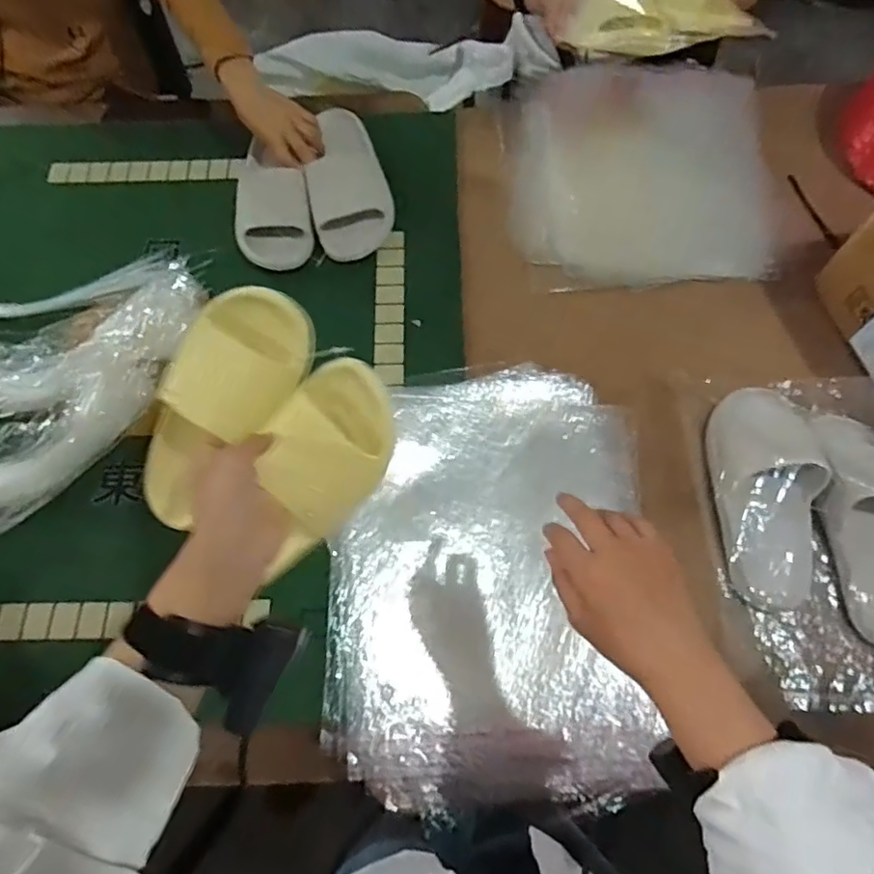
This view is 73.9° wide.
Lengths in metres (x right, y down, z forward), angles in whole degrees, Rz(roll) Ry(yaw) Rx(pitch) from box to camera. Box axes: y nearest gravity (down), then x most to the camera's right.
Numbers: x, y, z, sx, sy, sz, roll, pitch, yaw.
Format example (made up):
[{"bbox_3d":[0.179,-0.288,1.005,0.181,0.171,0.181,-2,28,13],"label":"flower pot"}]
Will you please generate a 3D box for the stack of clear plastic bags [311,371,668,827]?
[{"bbox_3d":[0.063,0.137,0.647,0.332,0.028,0.476,3,68,0],"label":"stack of clear plastic bags"}]

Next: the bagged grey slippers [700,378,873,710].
[{"bbox_3d":[0.437,0.097,0.655,0.240,0.079,0.375,5,68,1],"label":"bagged grey slippers"}]

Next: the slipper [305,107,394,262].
[{"bbox_3d":[-0.130,-0.369,0.840,0.108,0.054,0.239,-10,68,-5],"label":"slipper"}]

